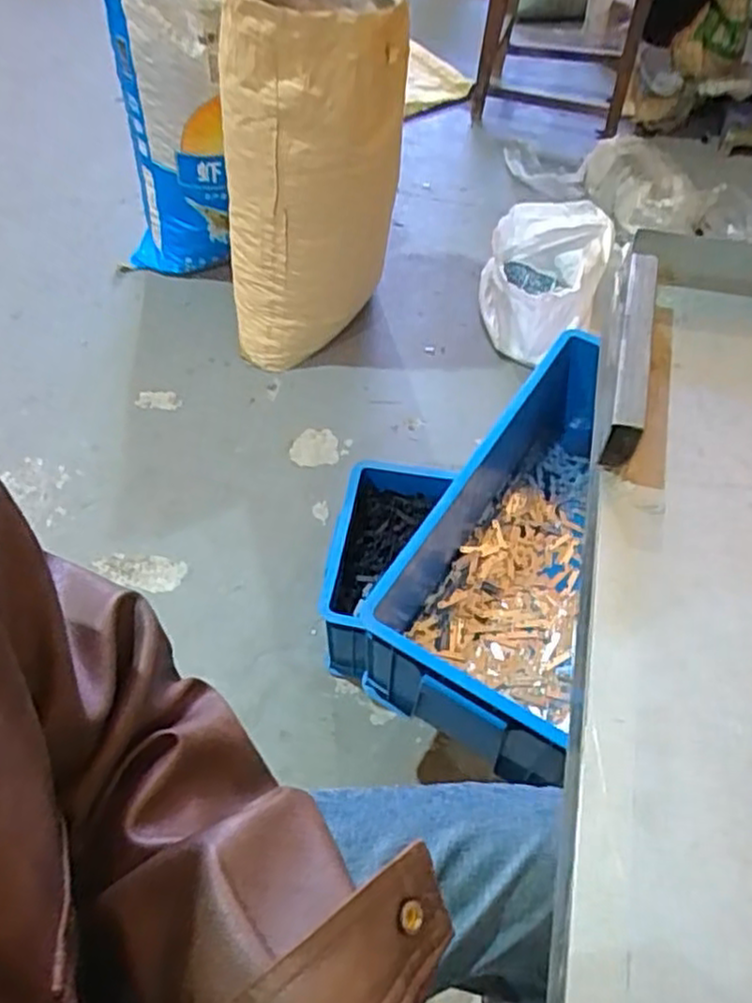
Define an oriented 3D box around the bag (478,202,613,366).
[{"bbox_3d":[0.381,-0.520,1.741,0.275,0.200,0.431,16,55,9],"label":"bag"}]

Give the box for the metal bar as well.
[{"bbox_3d":[0.171,-0.100,0.492,0.020,0.039,0.171,13,55,9],"label":"metal bar"}]

